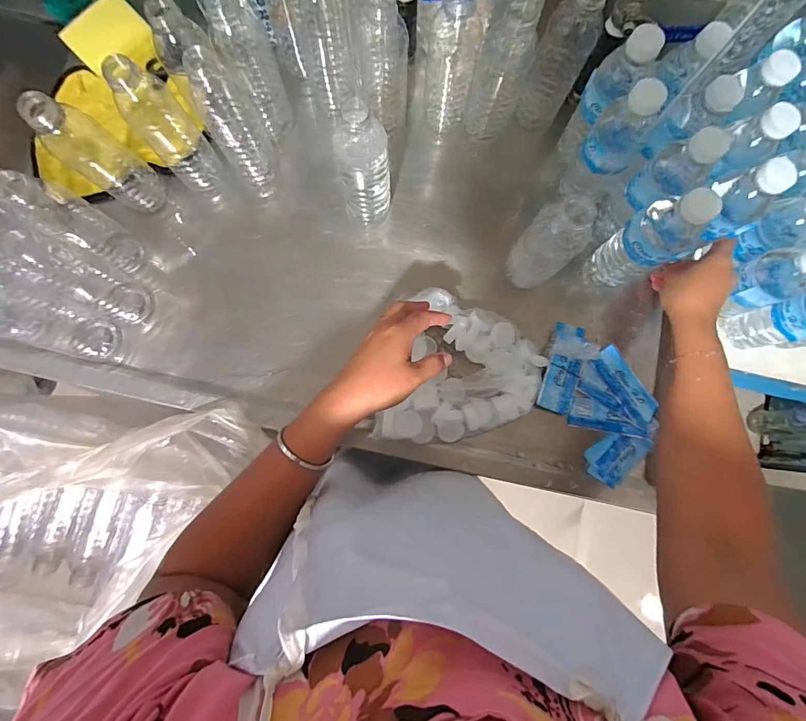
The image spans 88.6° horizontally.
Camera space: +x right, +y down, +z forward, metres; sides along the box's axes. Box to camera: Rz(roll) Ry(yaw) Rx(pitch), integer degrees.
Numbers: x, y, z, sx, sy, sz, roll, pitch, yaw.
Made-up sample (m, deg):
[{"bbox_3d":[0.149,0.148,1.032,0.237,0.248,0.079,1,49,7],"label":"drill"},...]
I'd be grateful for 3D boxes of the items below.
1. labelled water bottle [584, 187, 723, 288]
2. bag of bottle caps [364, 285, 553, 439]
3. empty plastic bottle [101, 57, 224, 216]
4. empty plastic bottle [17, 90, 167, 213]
[{"bbox_3d":[0.269,-0.130,0.453,0.060,0.177,0.057,-20,85,-7],"label":"labelled water bottle"},{"bbox_3d":[0.073,0.025,0.496,0.168,0.042,0.182,20,81,2],"label":"bag of bottle caps"},{"bbox_3d":[-0.267,-0.263,0.483,0.061,0.186,0.062,-36,84,-6],"label":"empty plastic bottle"},{"bbox_3d":[-0.345,-0.234,0.465,0.052,0.161,0.065,39,82,5],"label":"empty plastic bottle"}]

